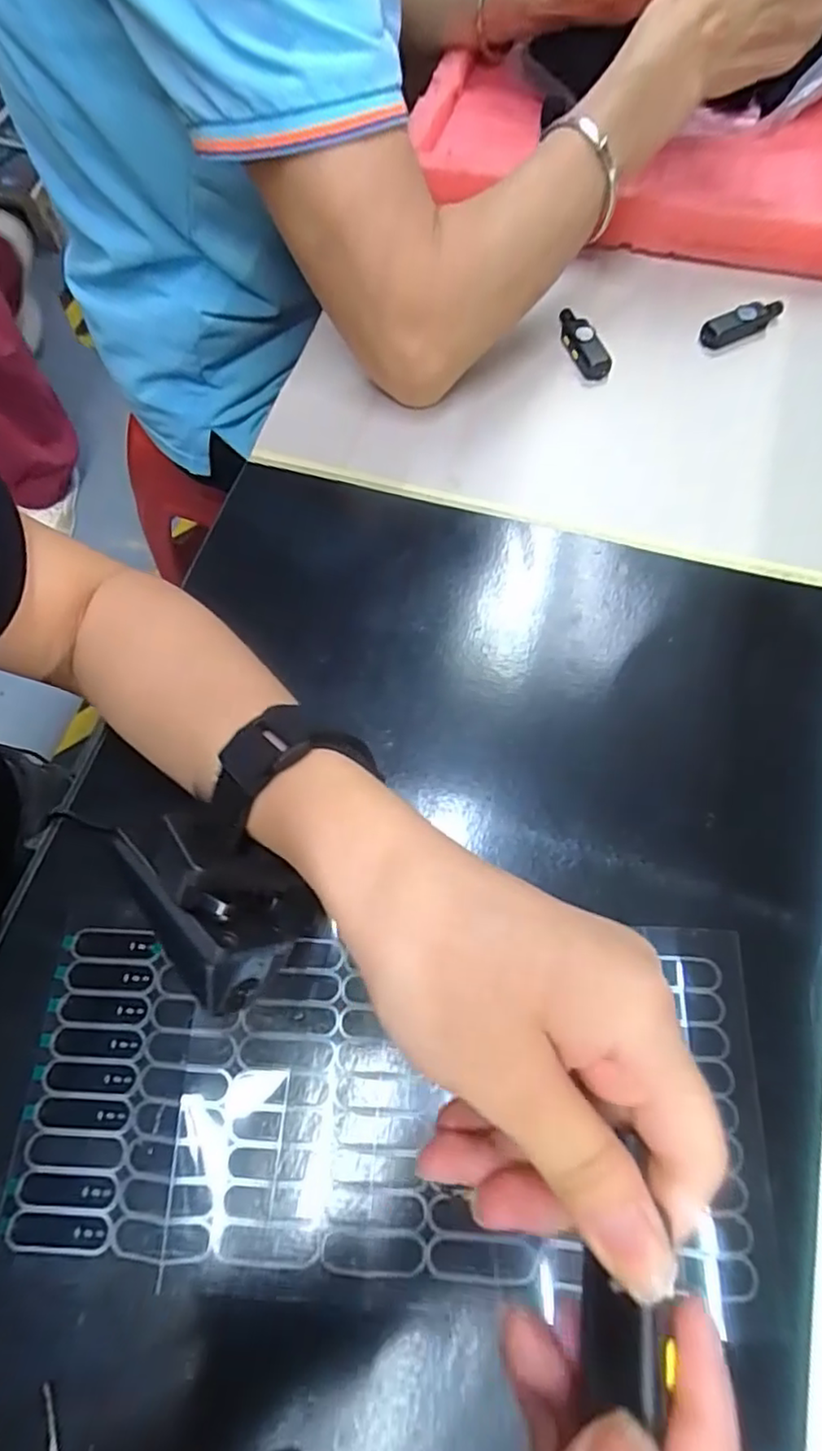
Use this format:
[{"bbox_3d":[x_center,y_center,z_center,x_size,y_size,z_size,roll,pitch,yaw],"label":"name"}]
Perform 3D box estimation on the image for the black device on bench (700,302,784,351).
[{"bbox_3d":[0.218,-0.264,0.418,0.057,0.015,0.018,-21,69,-8],"label":"black device on bench"}]

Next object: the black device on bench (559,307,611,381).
[{"bbox_3d":[0.112,-0.252,0.413,0.019,0.010,0.061,-17,69,-7],"label":"black device on bench"}]

